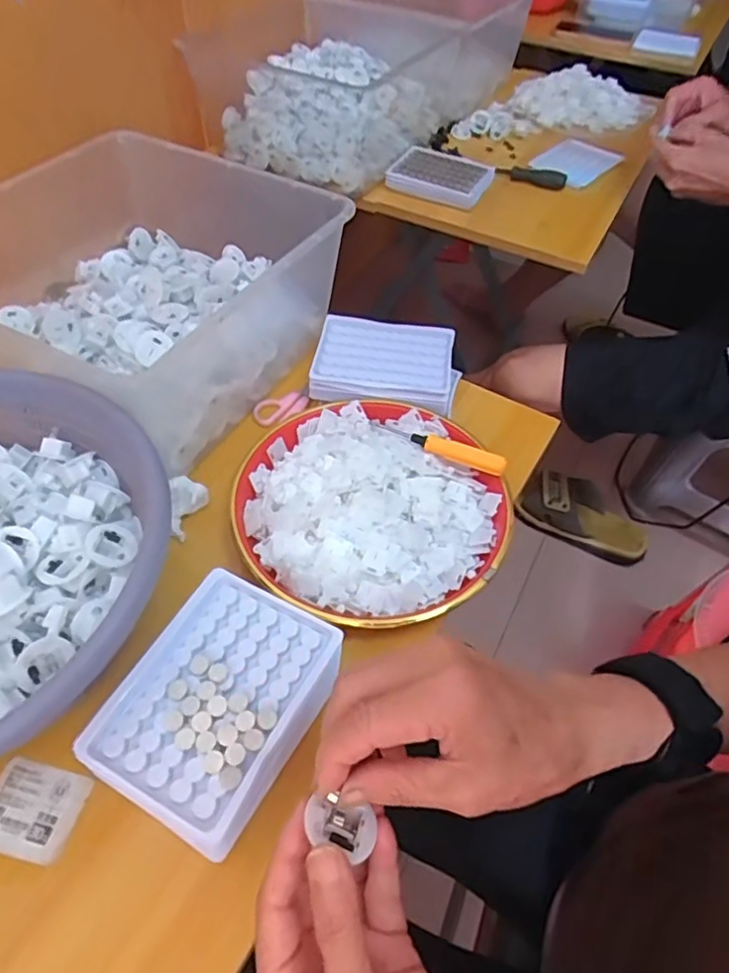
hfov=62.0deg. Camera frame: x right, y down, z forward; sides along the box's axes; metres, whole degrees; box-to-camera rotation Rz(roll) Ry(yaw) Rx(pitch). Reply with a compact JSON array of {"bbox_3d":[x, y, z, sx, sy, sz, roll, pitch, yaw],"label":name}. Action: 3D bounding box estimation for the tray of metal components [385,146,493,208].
[{"bbox_3d":[0.113,-0.449,0.872,0.137,0.024,0.113,21,55,13],"label":"tray of metal components"}]

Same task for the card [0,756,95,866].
[{"bbox_3d":[-0.202,0.197,0.370,0.060,0.004,0.049,10,50,9],"label":"card"}]

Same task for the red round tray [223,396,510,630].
[{"bbox_3d":[0.007,0.006,0.491,0.214,0.028,0.213,1,53,-2],"label":"red round tray"}]

